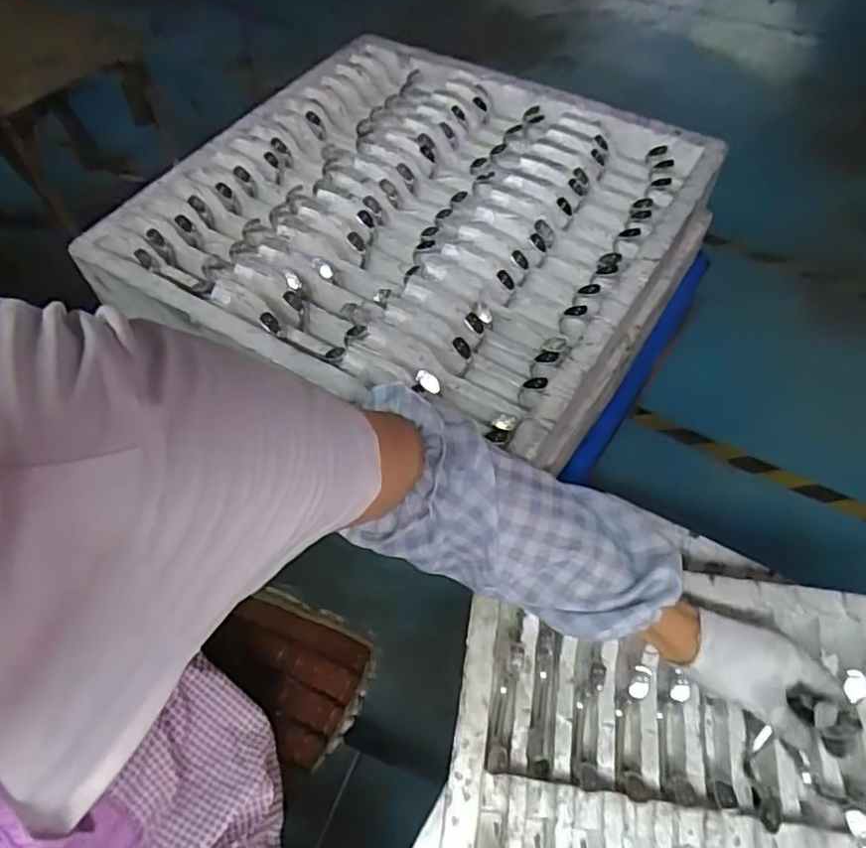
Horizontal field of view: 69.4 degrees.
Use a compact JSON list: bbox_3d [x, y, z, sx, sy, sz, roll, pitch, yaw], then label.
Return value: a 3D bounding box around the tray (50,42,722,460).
[{"bbox_3d":[-0.013,-0.248,0.719,0.544,0.052,0.552,27,62,18],"label":"tray"}]

